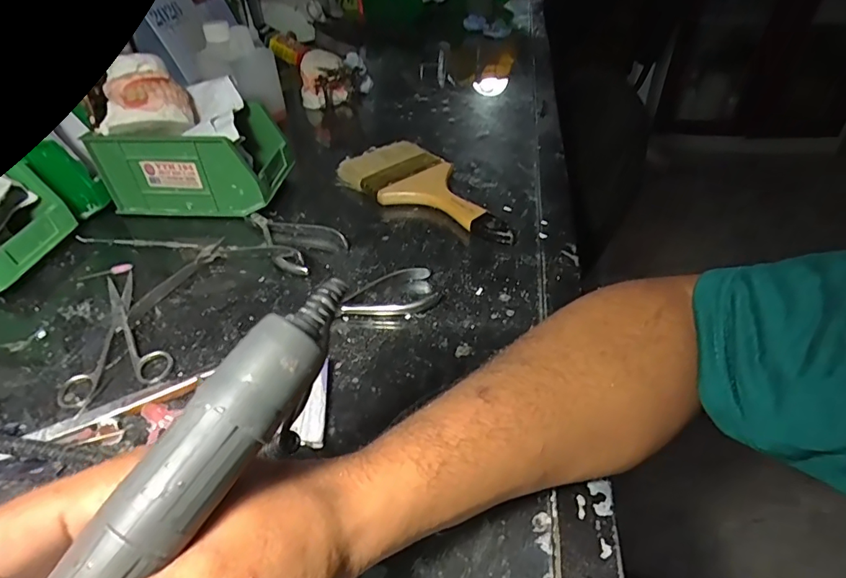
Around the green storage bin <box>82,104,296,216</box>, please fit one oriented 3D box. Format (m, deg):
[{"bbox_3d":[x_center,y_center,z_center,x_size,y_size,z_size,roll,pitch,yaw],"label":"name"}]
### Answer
[{"bbox_3d":[-0.237,-0.140,0.518,0.167,0.084,0.094,3,41,6],"label":"green storage bin"}]

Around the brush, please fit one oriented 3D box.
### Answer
[{"bbox_3d":[0.013,-0.106,0.511,0.096,0.025,0.222,-33,49,-30],"label":"brush"}]

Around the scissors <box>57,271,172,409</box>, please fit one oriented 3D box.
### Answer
[{"bbox_3d":[-0.238,0.030,0.380,0.072,0.006,0.136,-16,43,-16],"label":"scissors"}]

